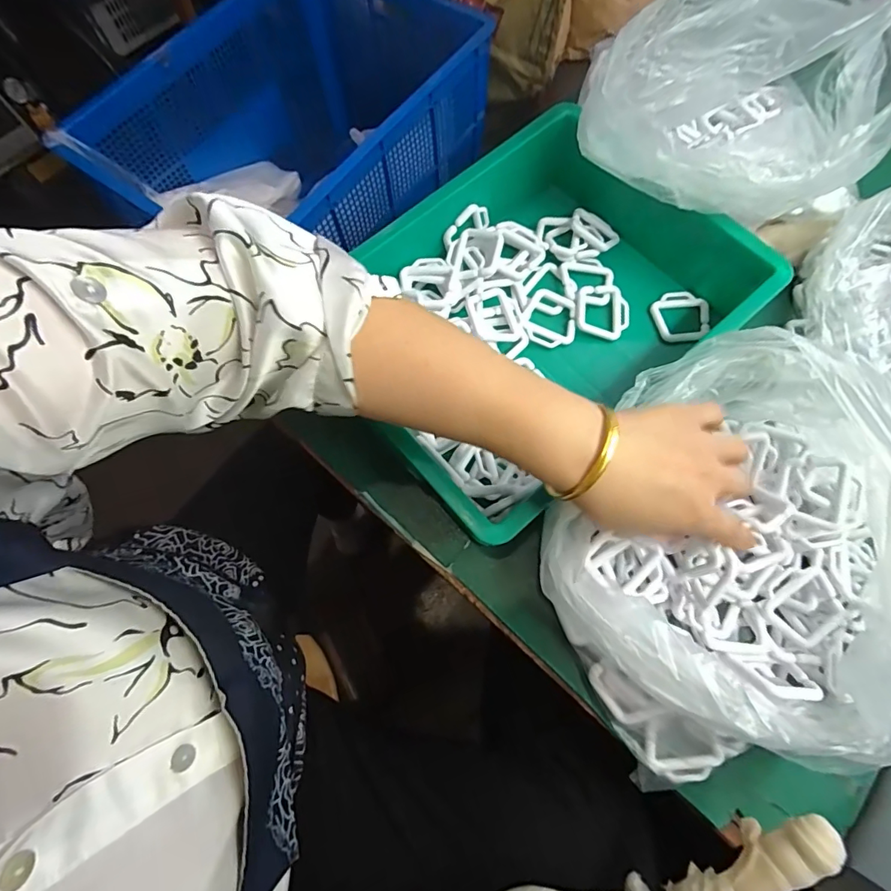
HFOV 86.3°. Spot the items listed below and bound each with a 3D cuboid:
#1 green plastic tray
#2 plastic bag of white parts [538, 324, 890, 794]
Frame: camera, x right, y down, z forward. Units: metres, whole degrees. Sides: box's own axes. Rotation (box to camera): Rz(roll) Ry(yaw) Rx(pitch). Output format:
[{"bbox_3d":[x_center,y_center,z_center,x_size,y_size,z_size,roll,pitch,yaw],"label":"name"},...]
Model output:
[{"bbox_3d":[0.080,-0.126,0.431,0.245,0.090,0.369,43,77,14],"label":"green plastic tray"},{"bbox_3d":[0.192,0.083,0.320,0.219,0.141,0.273,27,74,10],"label":"plastic bag of white parts"}]

